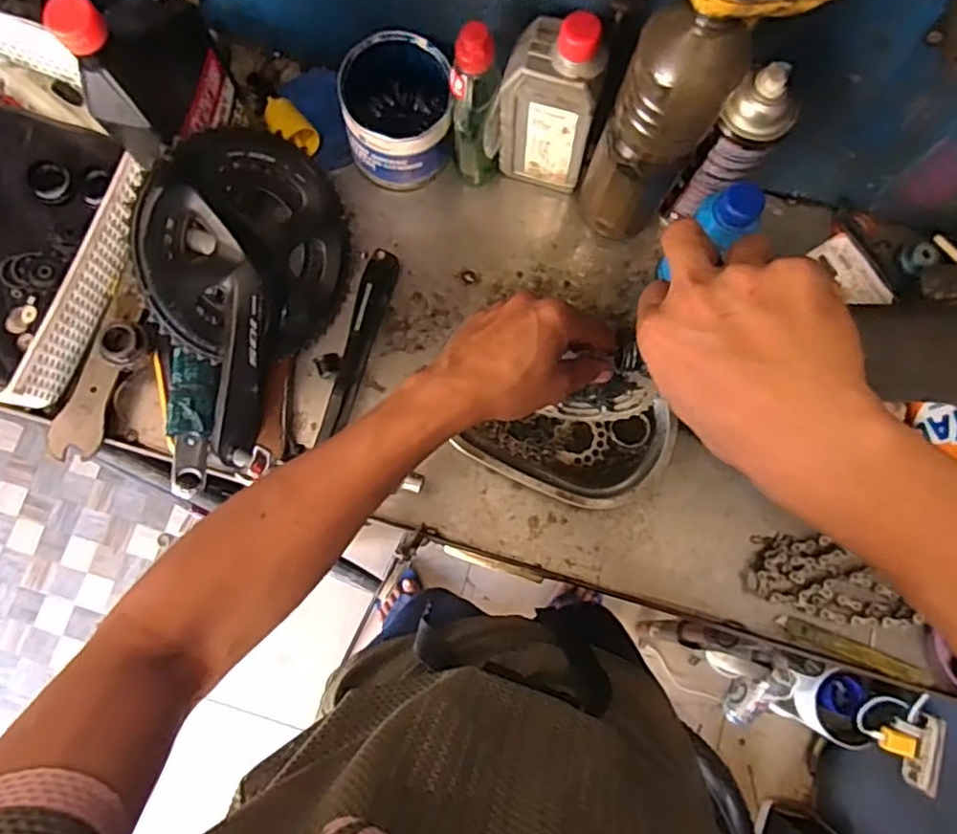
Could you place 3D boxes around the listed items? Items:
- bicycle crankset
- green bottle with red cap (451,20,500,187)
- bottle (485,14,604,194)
[{"bbox_3d":[-0.207,-0.115,0.579,0.189,0.101,0.258,-29,120,-33],"label":"bicycle crankset"},{"bbox_3d":[-0.004,-0.271,0.572,0.045,0.165,0.049,0,79,0],"label":"green bottle with red cap"},{"bbox_3d":[0.058,-0.273,0.555,0.089,0.175,0.049,18,79,3],"label":"bottle"}]

